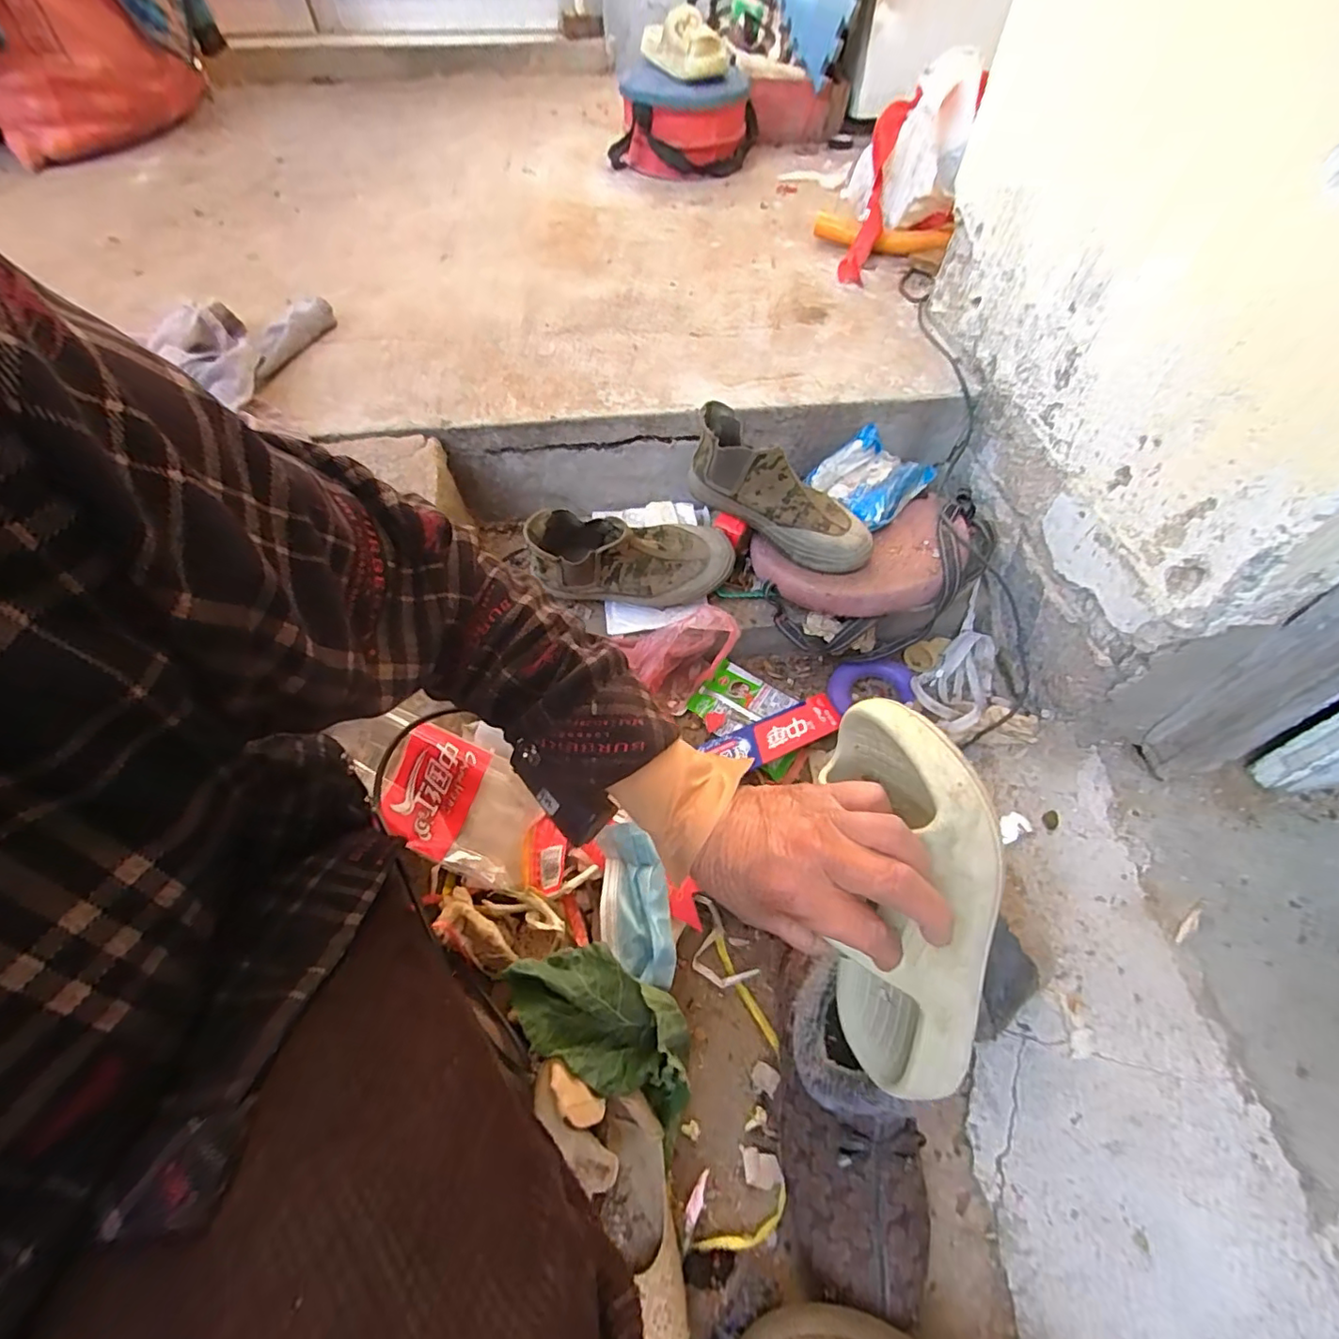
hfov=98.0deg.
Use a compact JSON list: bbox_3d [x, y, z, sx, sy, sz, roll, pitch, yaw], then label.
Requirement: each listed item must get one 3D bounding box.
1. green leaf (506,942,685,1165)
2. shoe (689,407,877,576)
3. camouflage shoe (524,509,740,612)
[{"bbox_3d":[-0.046,0.273,0.448,0.164,0.040,0.080,38,70,4],"label":"green leaf"},{"bbox_3d":[0.123,-0.198,0.671,0.243,0.109,0.079,39,62,5],"label":"shoe"},{"bbox_3d":[-0.044,-0.129,0.672,0.234,0.086,0.071,2,52,-18],"label":"camouflage shoe"}]

